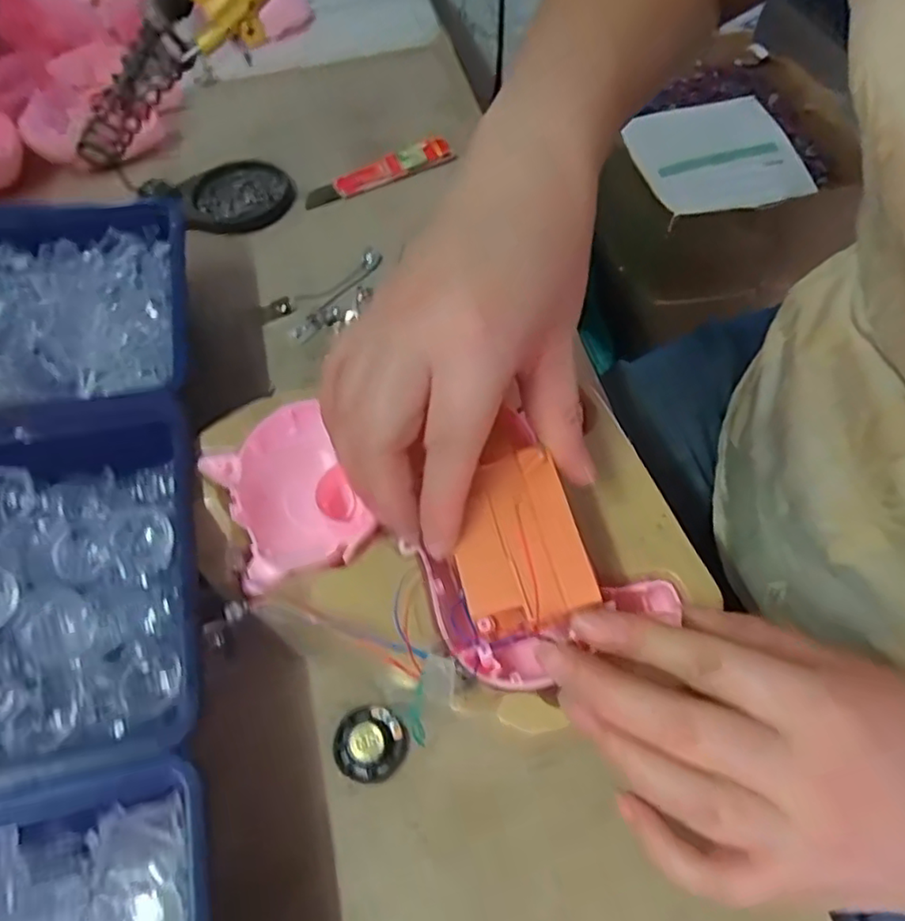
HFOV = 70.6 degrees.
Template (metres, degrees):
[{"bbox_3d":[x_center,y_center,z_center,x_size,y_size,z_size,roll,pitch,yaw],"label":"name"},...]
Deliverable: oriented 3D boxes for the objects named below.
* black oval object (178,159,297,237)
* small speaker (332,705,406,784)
[{"bbox_3d":[-0.144,-0.176,0.433,0.079,0.020,0.065,-20,59,-9],"label":"black oval object"},{"bbox_3d":[-0.033,0.109,0.247,0.027,0.007,0.026,-2,58,3],"label":"small speaker"}]

